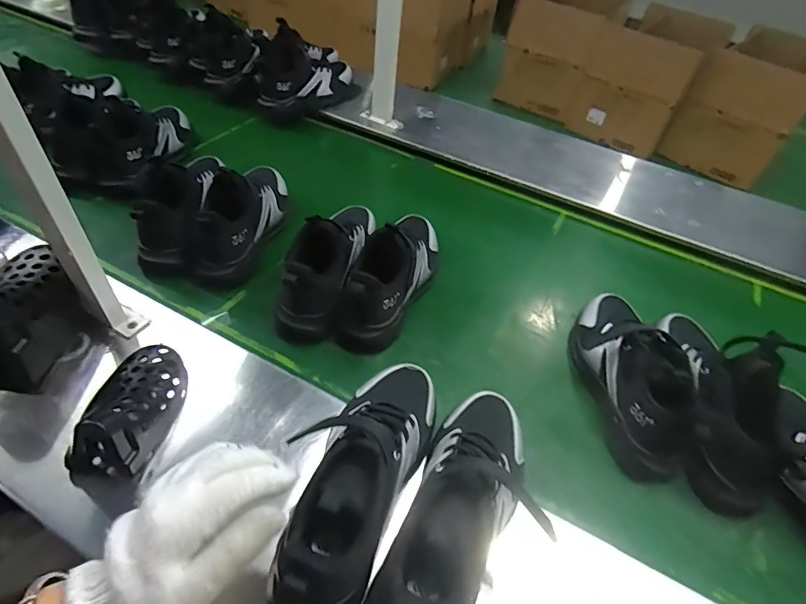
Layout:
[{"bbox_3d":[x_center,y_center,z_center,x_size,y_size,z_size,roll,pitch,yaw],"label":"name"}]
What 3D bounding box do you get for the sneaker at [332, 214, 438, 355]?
[{"bbox_3d":[-0.010,-0.052,0.618,0.082,0.116,0.242,20,48,11],"label":"sneaker"}]

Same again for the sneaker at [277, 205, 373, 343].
[{"bbox_3d":[-0.101,-0.073,0.634,0.076,0.115,0.250,12,47,4],"label":"sneaker"}]

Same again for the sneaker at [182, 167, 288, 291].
[{"bbox_3d":[-0.239,-0.142,0.689,0.083,0.120,0.238,10,47,2],"label":"sneaker"}]

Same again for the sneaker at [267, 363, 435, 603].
[{"bbox_3d":[-0.037,0.143,0.408,0.090,0.092,0.256,21,48,12],"label":"sneaker"}]

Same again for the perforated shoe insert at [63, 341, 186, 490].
[{"bbox_3d":[-0.270,0.106,0.465,0.071,0.088,0.136,7,47,-1],"label":"perforated shoe insert"}]

